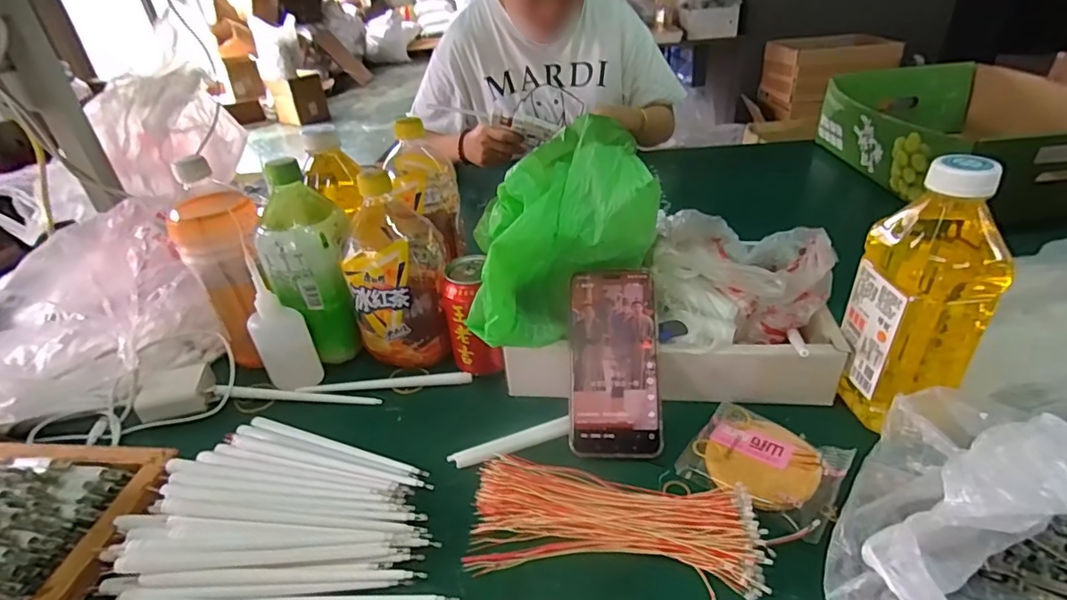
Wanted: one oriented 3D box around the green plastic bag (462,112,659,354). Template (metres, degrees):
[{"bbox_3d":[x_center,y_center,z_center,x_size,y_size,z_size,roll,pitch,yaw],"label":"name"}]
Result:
[{"bbox_3d":[0.023,-0.048,0.457,0.159,0.166,0.107,1,34,10],"label":"green plastic bag"}]

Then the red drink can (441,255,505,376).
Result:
[{"bbox_3d":[-0.063,0.020,0.544,0.052,0.111,0.058,-14,35,-12],"label":"red drink can"}]

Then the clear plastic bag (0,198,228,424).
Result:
[{"bbox_3d":[-0.464,0.018,0.539,0.221,0.152,0.173,-31,42,-33],"label":"clear plastic bag"}]

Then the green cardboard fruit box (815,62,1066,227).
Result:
[{"bbox_3d":[0.699,-0.266,0.857,0.350,0.113,0.415,-5,34,0],"label":"green cardboard fruit box"}]

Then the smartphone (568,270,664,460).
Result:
[{"bbox_3d":[0.070,0.053,0.463,0.075,0.007,0.159,-1,78,7],"label":"smartphone"}]

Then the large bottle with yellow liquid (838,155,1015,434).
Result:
[{"bbox_3d":[0.298,-0.001,0.415,0.063,0.205,0.084,-4,34,2],"label":"large bottle with yellow liquid"}]

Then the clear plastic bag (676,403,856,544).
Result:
[{"bbox_3d":[0.186,0.130,0.425,0.108,0.017,0.095,24,44,36],"label":"clear plastic bag"}]

